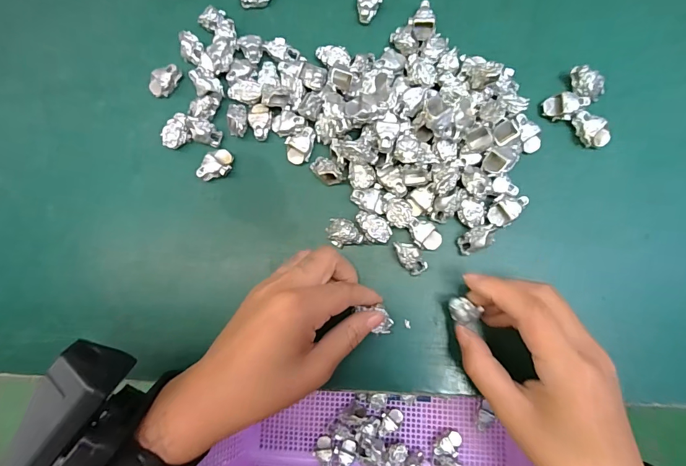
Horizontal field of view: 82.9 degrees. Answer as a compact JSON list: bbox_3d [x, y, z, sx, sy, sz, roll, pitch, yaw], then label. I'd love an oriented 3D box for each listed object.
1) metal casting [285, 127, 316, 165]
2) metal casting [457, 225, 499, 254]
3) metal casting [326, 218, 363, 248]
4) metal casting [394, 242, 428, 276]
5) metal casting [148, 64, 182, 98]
[{"bbox_3d":[-0.030,-0.060,0.265,0.017,0.010,0.024,14,85,8],"label":"metal casting"},{"bbox_3d":[0.085,0.003,0.243,0.023,0.017,0.013,-26,81,3],"label":"metal casting"},{"bbox_3d":[0.001,0.000,0.256,0.024,0.017,0.018,3,84,7],"label":"metal casting"},{"bbox_3d":[0.043,0.015,0.247,0.014,0.016,0.024,-31,81,2],"label":"metal casting"},{"bbox_3d":[-0.129,-0.110,0.284,0.014,0.018,0.025,37,89,9],"label":"metal casting"}]

